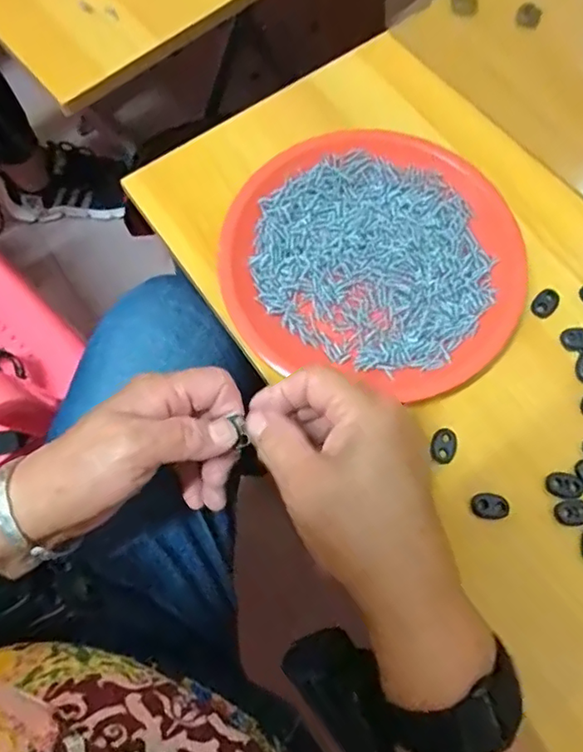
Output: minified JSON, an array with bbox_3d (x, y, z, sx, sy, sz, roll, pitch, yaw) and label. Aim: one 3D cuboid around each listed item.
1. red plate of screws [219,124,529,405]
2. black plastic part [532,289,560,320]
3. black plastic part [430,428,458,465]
[{"bbox_3d":[0.058,-0.083,0.392,0.186,0.021,0.183,0,73,0],"label":"red plate of screws"},{"bbox_3d":[0.171,-0.049,0.391,0.023,0.004,0.015,-43,77,-12],"label":"black plastic part"},{"bbox_3d":[0.095,0.044,0.362,0.016,0.004,0.022,20,74,6],"label":"black plastic part"}]

